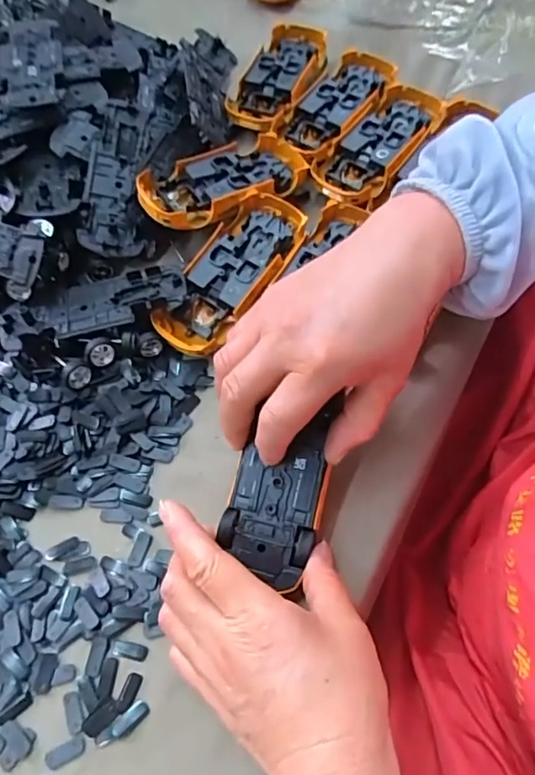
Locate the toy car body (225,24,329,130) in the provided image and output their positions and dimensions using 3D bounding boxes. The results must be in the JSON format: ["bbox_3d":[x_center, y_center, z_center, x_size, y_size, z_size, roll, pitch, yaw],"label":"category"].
[{"bbox_3d":[0.011,-0.274,0.491,0.062,0.033,0.129,22,64,11],"label":"toy car body"}]

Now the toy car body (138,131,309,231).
[{"bbox_3d":[-0.031,-0.158,0.413,0.132,0.026,0.057,-27,66,-14],"label":"toy car body"}]

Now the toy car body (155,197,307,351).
[{"bbox_3d":[-0.025,-0.079,0.390,0.055,0.026,0.128,29,74,10],"label":"toy car body"}]

